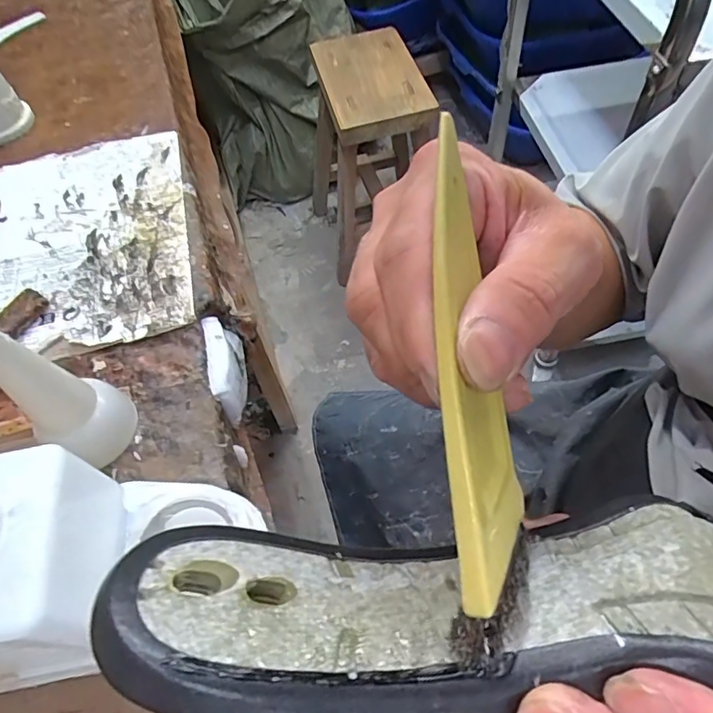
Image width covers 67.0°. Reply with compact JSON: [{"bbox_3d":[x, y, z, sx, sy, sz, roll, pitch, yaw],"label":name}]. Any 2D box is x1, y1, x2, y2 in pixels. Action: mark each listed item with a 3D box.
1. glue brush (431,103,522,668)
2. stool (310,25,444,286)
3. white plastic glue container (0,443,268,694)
[{"bbox_3d":[0.034,0.004,0.146,0.006,0.032,0.137,-12,75,41],"label":"glue brush"},{"bbox_3d":[0.022,-0.449,1.259,0.223,0.470,0.304,-14,57,-4],"label":"stool"},{"bbox_3d":[-0.164,0.127,0.315,0.186,0.118,0.114,-11,57,-3],"label":"white plastic glue container"}]

